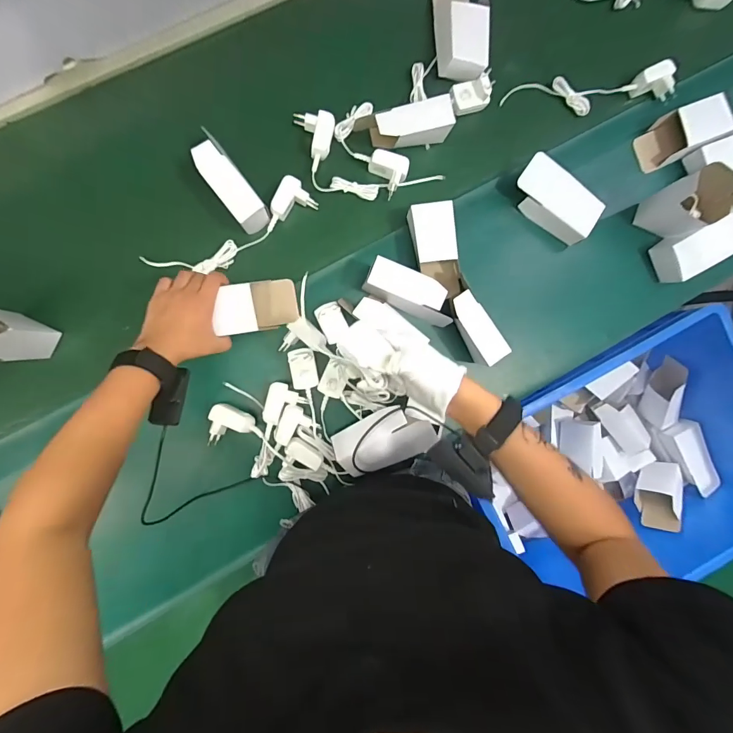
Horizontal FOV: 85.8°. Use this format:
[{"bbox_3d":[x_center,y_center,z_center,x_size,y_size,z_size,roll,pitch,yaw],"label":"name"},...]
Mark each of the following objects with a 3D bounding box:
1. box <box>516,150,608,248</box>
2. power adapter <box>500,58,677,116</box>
[{"bbox_3d":[0.306,-0.266,0.639,0.145,0.042,0.077,37,85,-3],"label":"box"},{"bbox_3d":[0.374,-0.461,0.654,0.287,0.029,0.068,-8,89,-6],"label":"power adapter"}]

